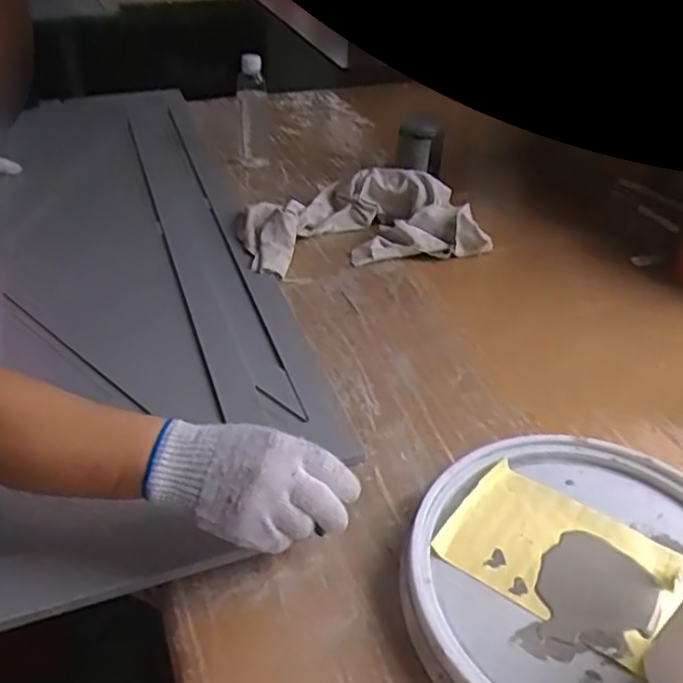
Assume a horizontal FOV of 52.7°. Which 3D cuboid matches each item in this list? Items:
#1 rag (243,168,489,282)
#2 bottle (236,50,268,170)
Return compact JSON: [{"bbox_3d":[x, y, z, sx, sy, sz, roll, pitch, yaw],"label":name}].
[{"bbox_3d":[0.026,-0.189,1.026,0.353,0.063,0.201,-7,38,-12],"label":"rag"},{"bbox_3d":[-0.153,-0.395,1.196,0.055,0.183,0.054,1,37,-3],"label":"bottle"}]

